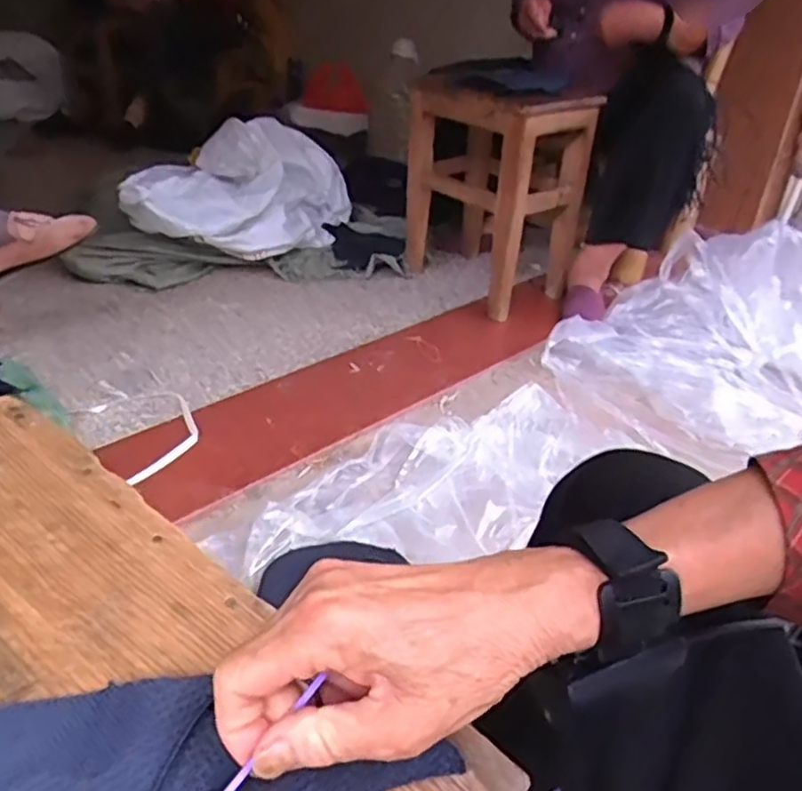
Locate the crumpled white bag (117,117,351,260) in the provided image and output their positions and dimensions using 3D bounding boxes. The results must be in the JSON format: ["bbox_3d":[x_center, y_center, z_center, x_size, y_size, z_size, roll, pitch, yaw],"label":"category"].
[{"bbox_3d":[-0.354,-0.459,1.568,0.465,0.243,0.333,0,33,-6],"label":"crumpled white bag"}]

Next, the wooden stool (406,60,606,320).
[{"bbox_3d":[0.189,-0.431,1.454,0.228,0.428,0.341,-22,40,-34],"label":"wooden stool"}]

